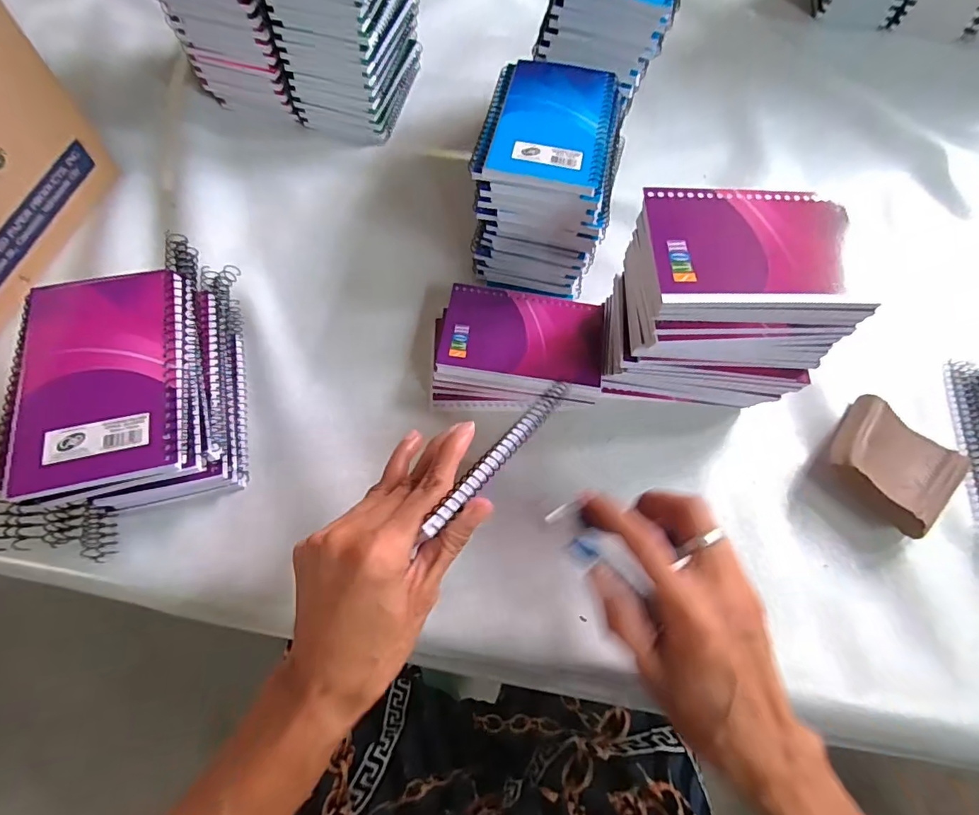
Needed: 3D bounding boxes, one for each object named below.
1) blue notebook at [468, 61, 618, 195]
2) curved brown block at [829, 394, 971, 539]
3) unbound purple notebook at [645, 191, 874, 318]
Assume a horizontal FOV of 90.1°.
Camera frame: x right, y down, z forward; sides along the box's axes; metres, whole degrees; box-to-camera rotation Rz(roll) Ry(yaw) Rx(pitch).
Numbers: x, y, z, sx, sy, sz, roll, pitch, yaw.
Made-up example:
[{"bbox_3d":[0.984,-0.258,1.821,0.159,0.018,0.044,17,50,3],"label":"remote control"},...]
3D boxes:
[{"bbox_3d":[0.045,-0.220,0.374,0.096,0.011,0.131,14,65,2],"label":"blue notebook"},{"bbox_3d":[0.307,0.043,0.373,0.092,0.030,0.085,-41,74,-18],"label":"curved brown block"},{"bbox_3d":[0.160,-0.097,0.298,0.127,0.011,0.087,1,66,-3],"label":"unbound purple notebook"}]

